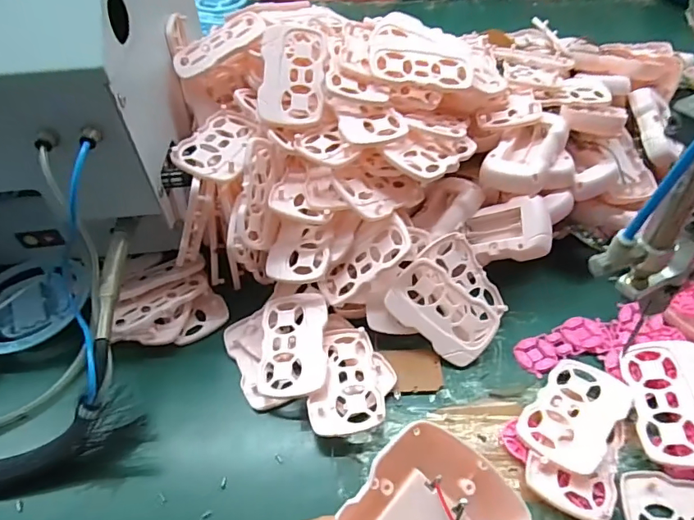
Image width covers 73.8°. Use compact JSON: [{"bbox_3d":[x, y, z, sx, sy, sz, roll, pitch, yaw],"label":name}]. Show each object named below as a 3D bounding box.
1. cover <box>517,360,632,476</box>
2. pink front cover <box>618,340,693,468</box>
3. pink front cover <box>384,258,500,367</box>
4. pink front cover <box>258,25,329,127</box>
[{"bbox_3d":[0.164,0.111,0.334,0.054,0.020,0.087,35,60,27],"label":"cover"},{"bbox_3d":[0.232,0.100,0.328,0.053,0.008,0.087,-12,52,23],"label":"pink front cover"},{"bbox_3d":[0.077,0.041,0.376,0.087,0.015,0.055,41,89,0],"label":"pink front cover"},{"bbox_3d":[-0.045,-0.155,0.388,0.054,0.006,0.086,2,83,-4],"label":"pink front cover"}]

